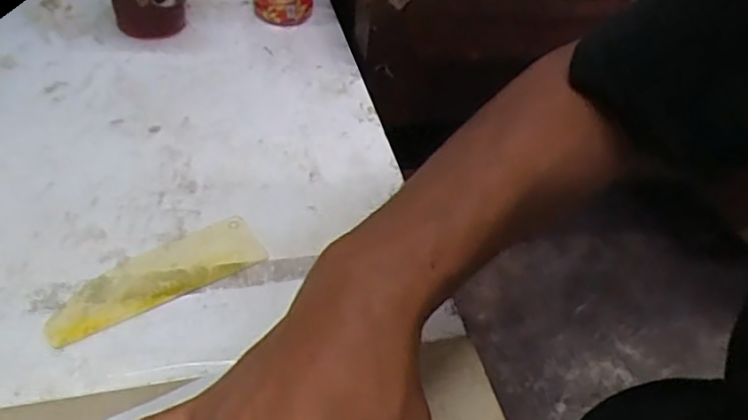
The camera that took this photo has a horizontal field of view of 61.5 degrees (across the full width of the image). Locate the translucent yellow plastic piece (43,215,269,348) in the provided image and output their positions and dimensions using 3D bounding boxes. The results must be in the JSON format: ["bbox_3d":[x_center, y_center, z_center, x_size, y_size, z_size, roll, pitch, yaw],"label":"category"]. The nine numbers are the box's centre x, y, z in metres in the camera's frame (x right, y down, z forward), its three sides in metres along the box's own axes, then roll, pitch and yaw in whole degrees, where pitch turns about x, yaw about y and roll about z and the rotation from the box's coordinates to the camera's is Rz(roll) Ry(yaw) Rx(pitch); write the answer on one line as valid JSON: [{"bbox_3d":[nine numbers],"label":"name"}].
[{"bbox_3d":[-0.125,0.037,0.362,0.123,0.004,0.042,-24,52,-29],"label":"translucent yellow plastic piece"}]

